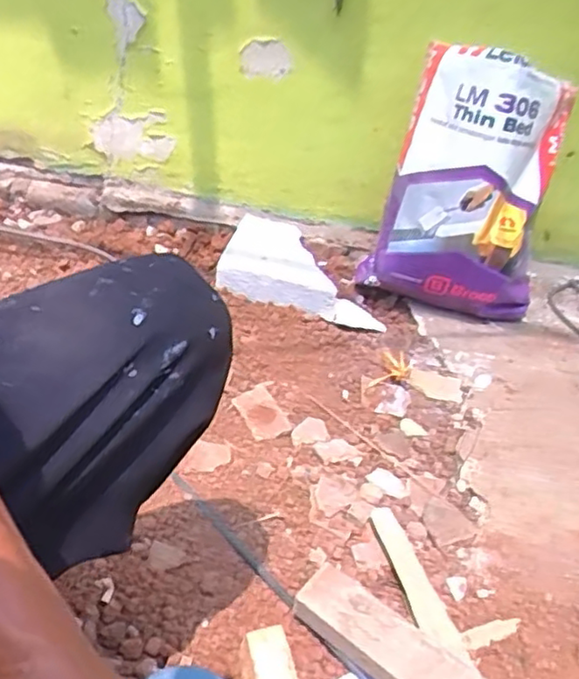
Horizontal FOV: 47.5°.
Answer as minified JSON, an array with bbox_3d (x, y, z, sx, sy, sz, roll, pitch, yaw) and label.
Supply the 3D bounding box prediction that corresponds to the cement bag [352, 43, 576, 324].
[{"bbox_3d":[0.321,-0.265,1.186,0.305,0.445,0.226,16,34,9],"label":"cement bag"}]

